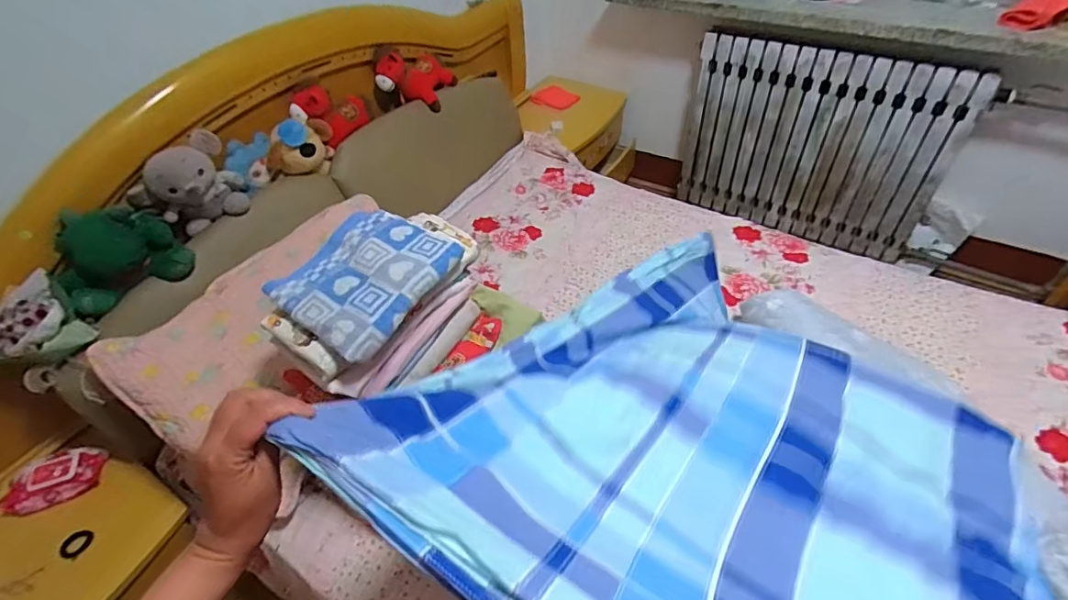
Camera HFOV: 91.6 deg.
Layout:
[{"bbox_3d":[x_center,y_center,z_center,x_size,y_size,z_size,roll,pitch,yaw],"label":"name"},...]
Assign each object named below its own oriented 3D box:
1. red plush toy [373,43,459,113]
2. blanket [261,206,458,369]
[{"bbox_3d":[-0.379,-0.689,1.614,0.277,0.185,0.081,-34,53,-24],"label":"red plush toy"},{"bbox_3d":[-0.281,-0.046,0.860,0.236,0.059,0.251,26,54,27],"label":"blanket"}]

